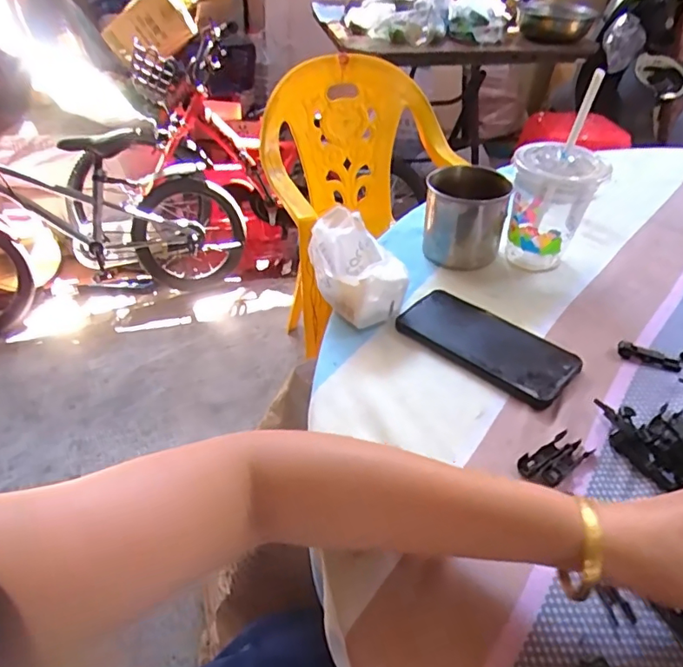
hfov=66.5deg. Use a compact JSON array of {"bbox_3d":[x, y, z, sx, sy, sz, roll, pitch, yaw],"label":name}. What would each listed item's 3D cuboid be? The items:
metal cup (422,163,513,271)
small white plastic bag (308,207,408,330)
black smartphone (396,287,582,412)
[{"bbox_3d":[0.146,-0.142,0.616,0.089,0.090,0.100,8,42,10],"label":"metal cup"},{"bbox_3d":[0.014,-0.070,0.555,0.079,0.067,0.131,-17,44,-17],"label":"small white plastic bag"},{"bbox_3d":[0.142,0.007,0.504,0.086,0.014,0.163,-32,50,-30],"label":"black smartphone"}]

